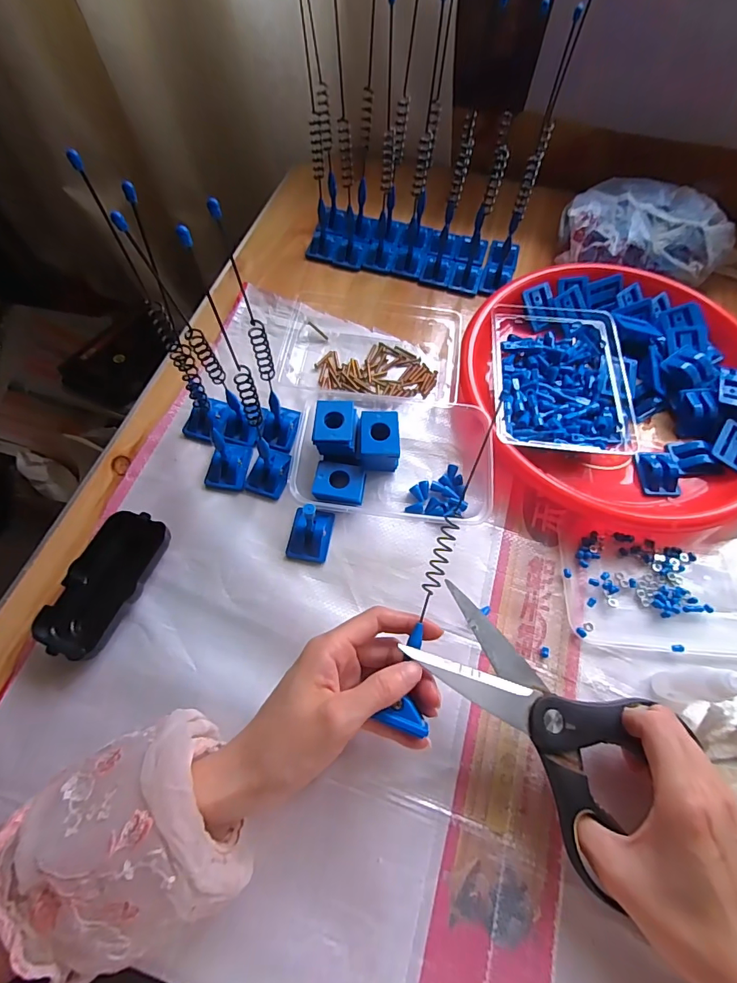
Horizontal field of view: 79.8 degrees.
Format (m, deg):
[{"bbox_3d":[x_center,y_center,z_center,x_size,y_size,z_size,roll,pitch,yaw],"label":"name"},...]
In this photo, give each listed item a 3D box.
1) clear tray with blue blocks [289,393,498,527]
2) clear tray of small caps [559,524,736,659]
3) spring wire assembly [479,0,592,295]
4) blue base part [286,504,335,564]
[{"bbox_3d":[0.023,-0.041,0.395,0.167,0.042,0.135,6,64,1],"label":"clear tray with blue blocks"},{"bbox_3d":[0.251,0.076,0.362,0.177,0.011,0.107,5,64,1],"label":"clear tray of small caps"},{"bbox_3d":[0.157,-0.307,0.425,0.033,0.217,0.077,17,65,7],"label":"spring wire assembly"},{"bbox_3d":[-0.049,0.030,0.358,0.034,0.043,0.042,10,64,3],"label":"blue base part"}]

